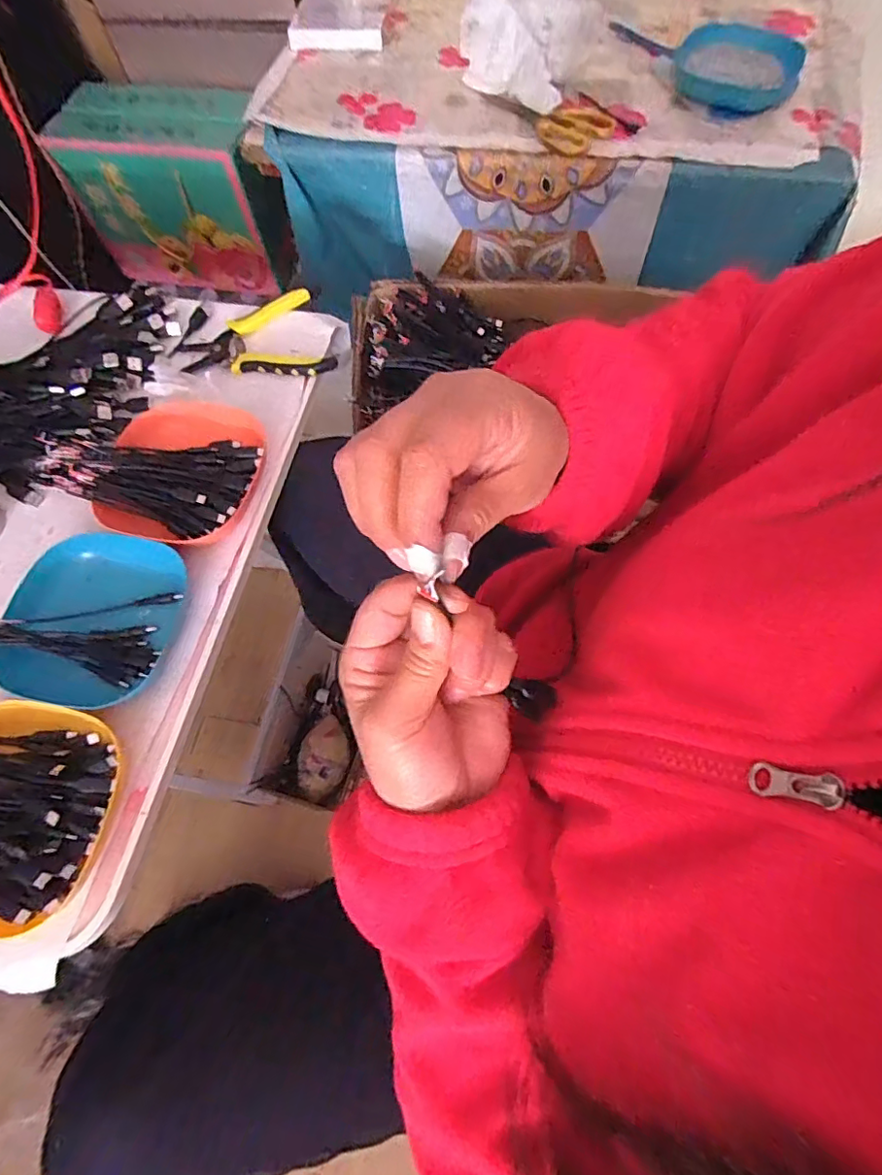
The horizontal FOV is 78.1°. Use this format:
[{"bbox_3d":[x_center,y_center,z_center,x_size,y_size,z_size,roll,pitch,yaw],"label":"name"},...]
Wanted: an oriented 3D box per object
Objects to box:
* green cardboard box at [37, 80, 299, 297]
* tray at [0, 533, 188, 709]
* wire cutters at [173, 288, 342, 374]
[{"bbox_3d":[-0.412,-0.670,0.932,0.369,0.236,0.143,11,68,7],"label":"green cardboard box"},{"bbox_3d":[-0.274,0.023,0.433,0.123,0.033,0.137,6,67,5],"label":"tray"},{"bbox_3d":[-0.189,-0.245,0.547,0.141,0.012,0.119,-21,68,-7],"label":"wire cutters"}]

